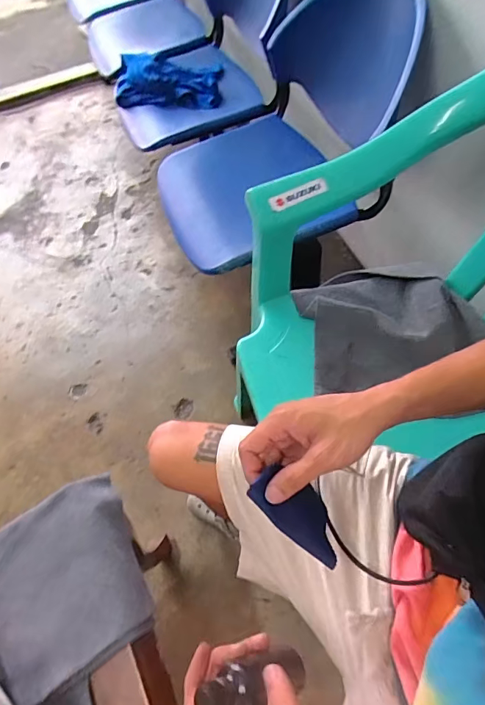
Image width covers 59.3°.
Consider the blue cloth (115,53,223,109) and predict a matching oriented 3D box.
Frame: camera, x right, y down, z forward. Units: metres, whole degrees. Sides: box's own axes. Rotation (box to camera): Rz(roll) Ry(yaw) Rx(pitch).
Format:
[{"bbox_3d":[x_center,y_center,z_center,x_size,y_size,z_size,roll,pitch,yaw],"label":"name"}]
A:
[{"bbox_3d":[-0.226,-0.822,1.318,0.322,0.090,0.171,7,78,-4],"label":"blue cloth"}]

